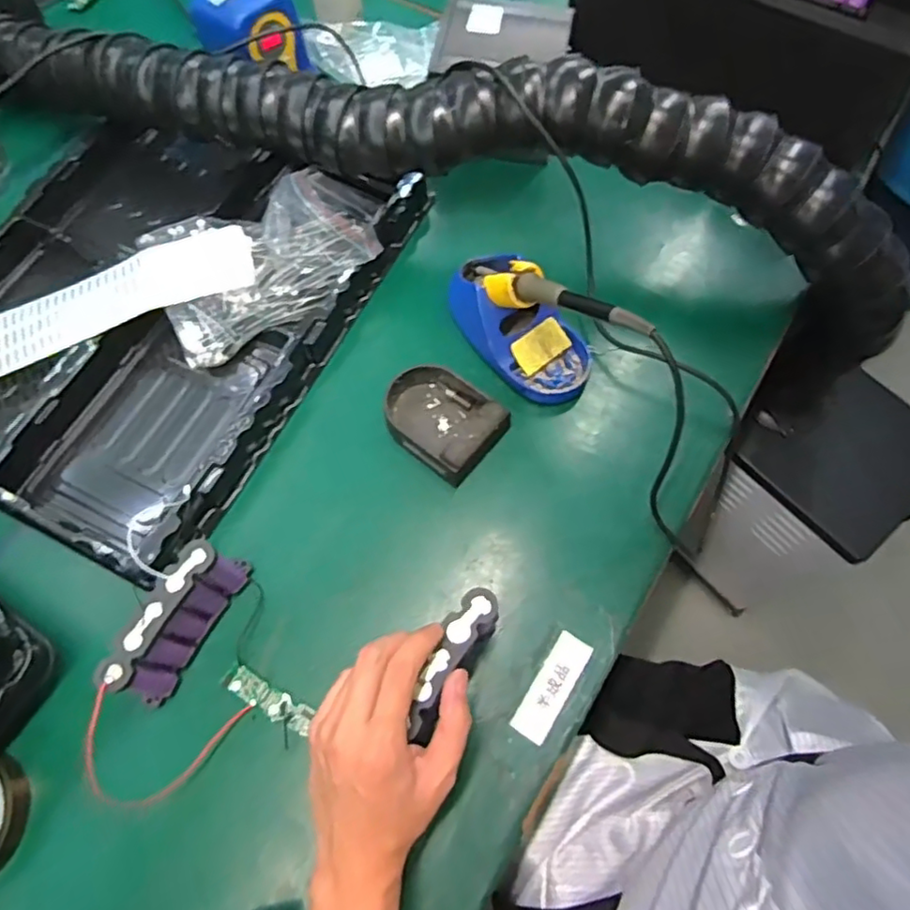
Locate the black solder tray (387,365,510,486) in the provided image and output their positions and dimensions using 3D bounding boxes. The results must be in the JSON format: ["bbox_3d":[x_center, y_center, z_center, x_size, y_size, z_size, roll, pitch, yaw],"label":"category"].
[{"bbox_3d":[-0.013,-0.032,0.546,0.101,0.043,0.079,37,72,16],"label":"black solder tray"}]

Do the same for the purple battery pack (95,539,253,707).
[{"bbox_3d":[-0.199,0.120,0.450,0.021,0.072,0.112,25,69,12],"label":"purple battery pack"}]

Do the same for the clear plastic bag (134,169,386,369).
[{"bbox_3d":[-0.171,-0.199,0.594,0.230,0.065,0.155,-25,68,-9],"label":"clear plastic bag"}]

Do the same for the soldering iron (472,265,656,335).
[{"bbox_3d":[0.077,-0.126,0.492,0.020,0.018,0.203,-38,42,-14],"label":"soldering iron"}]

